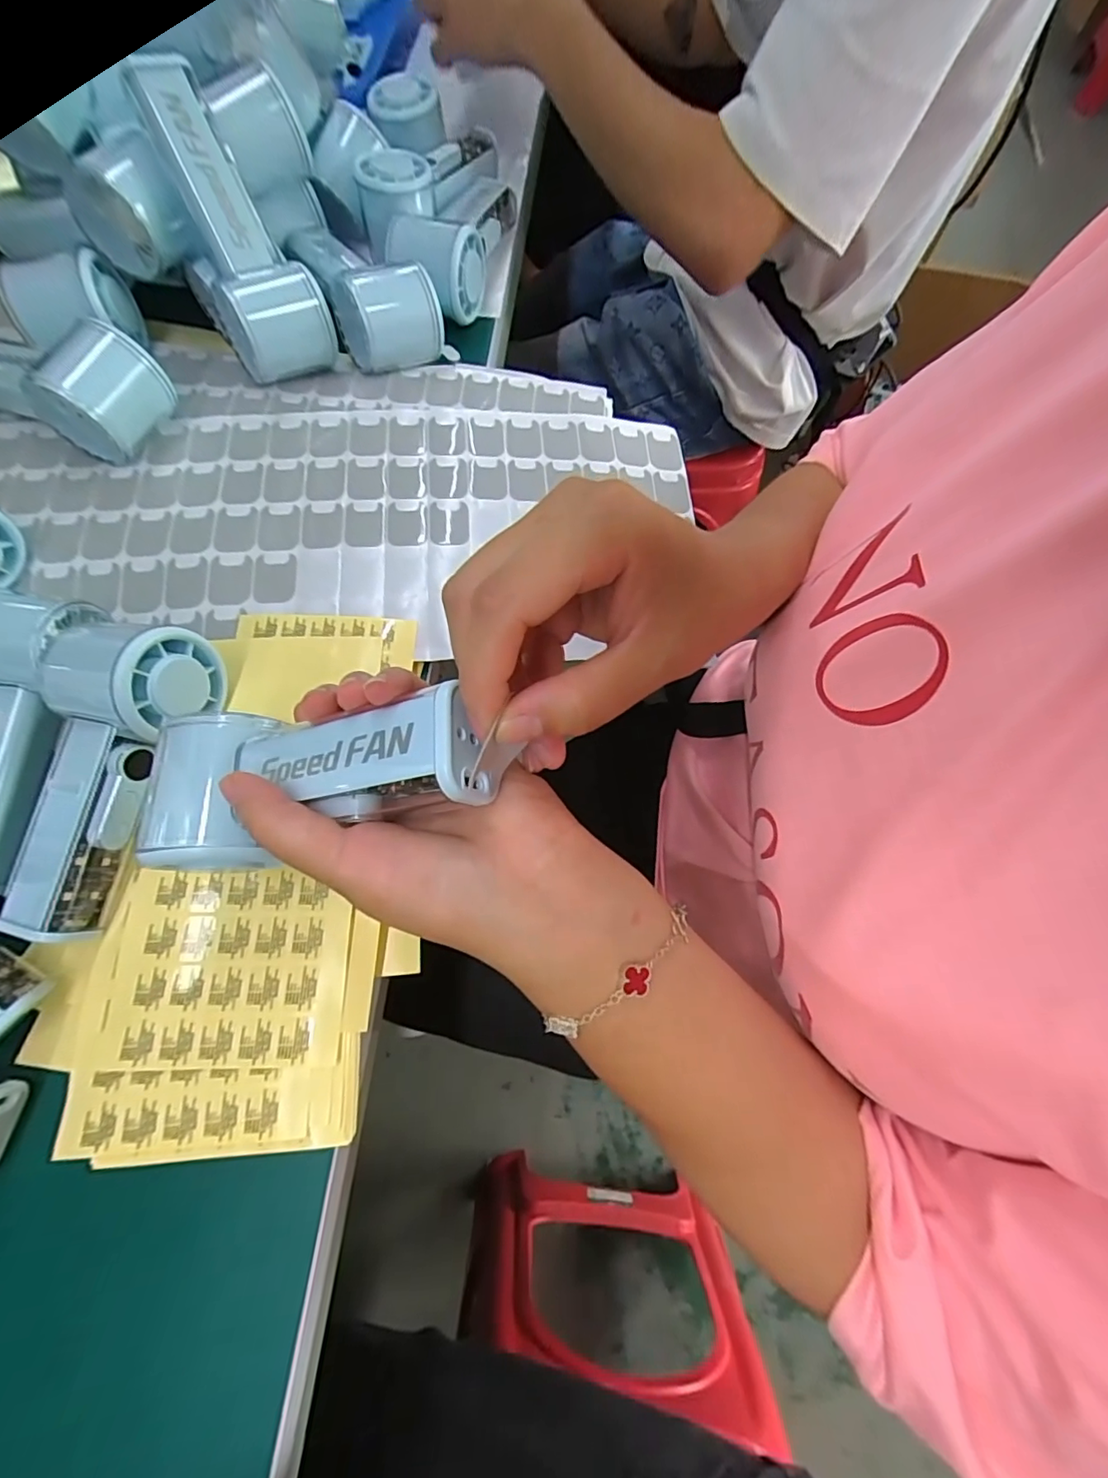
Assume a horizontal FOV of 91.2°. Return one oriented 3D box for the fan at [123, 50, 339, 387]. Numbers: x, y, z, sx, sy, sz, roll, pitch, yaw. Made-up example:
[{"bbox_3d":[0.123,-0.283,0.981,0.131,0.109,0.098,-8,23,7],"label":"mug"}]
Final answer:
[{"bbox_3d":[-0.213,-0.329,0.360,0.069,0.070,0.160,-27,111,-10],"label":"fan"}]

